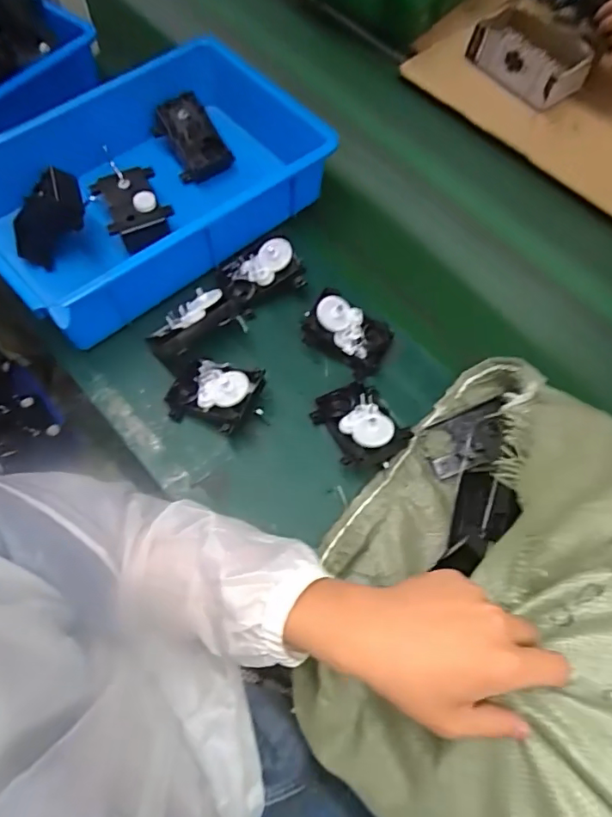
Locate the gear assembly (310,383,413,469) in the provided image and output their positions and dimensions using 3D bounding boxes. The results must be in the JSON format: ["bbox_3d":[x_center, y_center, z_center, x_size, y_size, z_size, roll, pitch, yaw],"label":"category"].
[{"bbox_3d":[0.059,0.014,0.565,0.076,0.051,0.102,-23,68,-14],"label":"gear assembly"}]

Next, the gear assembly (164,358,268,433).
[{"bbox_3d":[-0.102,-0.018,0.573,0.101,0.055,0.079,20,64,6],"label":"gear assembly"}]

